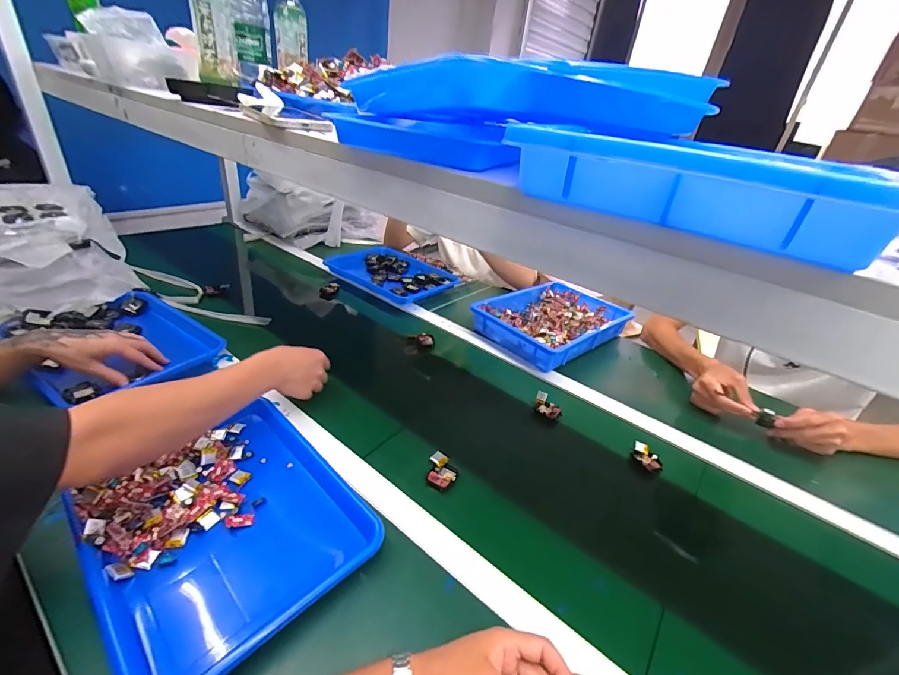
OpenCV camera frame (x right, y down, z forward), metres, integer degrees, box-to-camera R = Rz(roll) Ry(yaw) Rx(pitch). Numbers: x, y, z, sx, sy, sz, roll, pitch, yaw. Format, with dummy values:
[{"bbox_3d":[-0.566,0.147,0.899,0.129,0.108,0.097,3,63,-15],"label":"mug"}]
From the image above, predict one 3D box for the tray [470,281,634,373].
[{"bbox_3d":[0.250,-0.041,1.017,0.362,0.063,0.259,-19,39,-37],"label":"tray"}]

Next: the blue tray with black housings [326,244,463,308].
[{"bbox_3d":[-0.165,-0.193,1.194,0.360,0.041,0.256,27,35,30],"label":"blue tray with black housings"}]

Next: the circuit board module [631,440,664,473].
[{"bbox_3d":[0.324,0.196,0.669,0.033,0.015,0.052,-13,36,-31],"label":"circuit board module"}]

